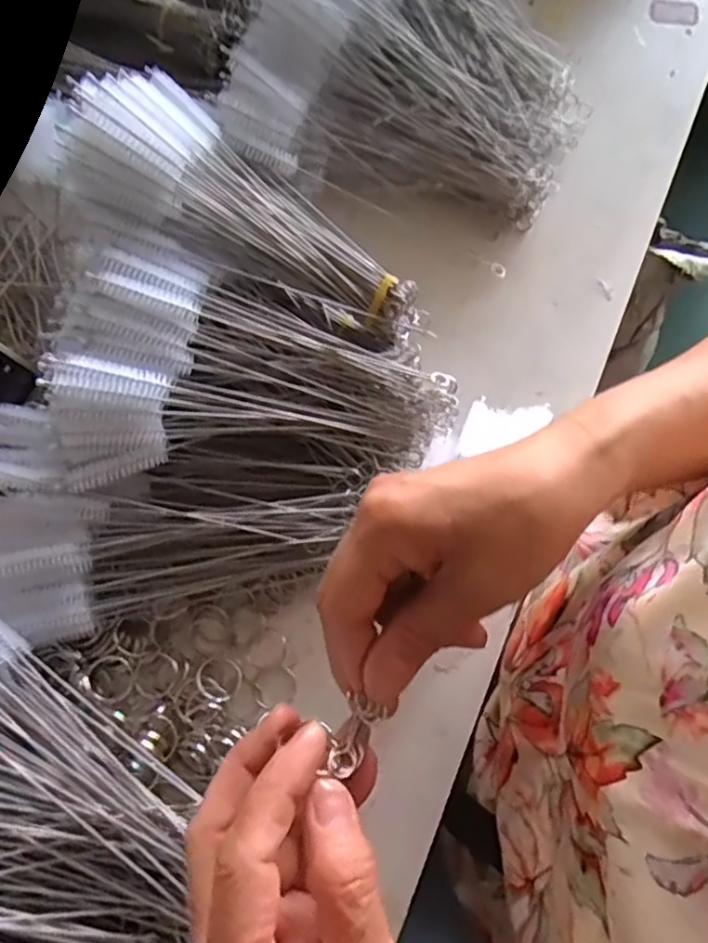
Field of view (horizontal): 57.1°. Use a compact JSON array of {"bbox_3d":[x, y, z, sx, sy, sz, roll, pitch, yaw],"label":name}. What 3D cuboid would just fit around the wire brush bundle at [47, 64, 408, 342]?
[{"bbox_3d":[-0.052,-0.150,0.366,0.202,0.051,0.092,29,76,-14],"label":"wire brush bundle"}]

